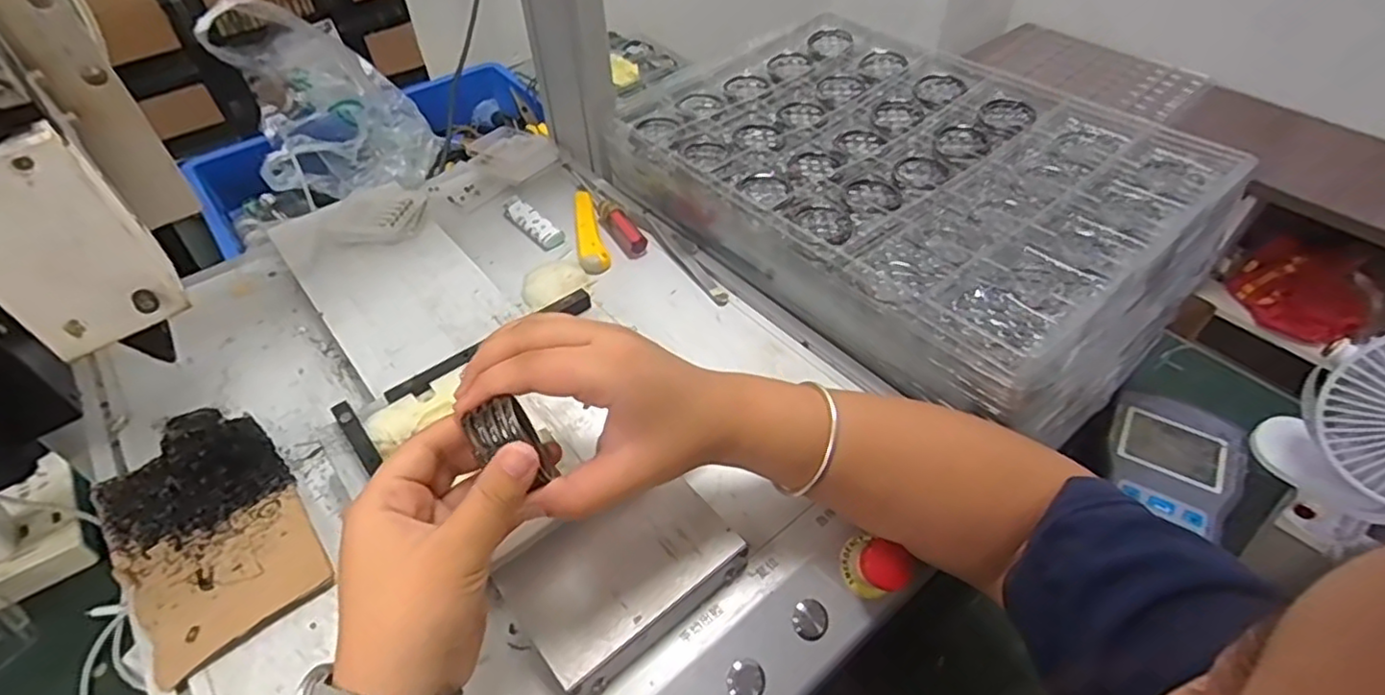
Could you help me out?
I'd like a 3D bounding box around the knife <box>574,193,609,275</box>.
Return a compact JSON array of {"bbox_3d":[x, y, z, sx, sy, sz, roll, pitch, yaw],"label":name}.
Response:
[{"bbox_3d":[-0.095,-0.110,0.603,0.023,0.008,0.119,-10,47,-9],"label":"knife"}]

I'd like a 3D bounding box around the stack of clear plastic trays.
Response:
[{"bbox_3d":[0.169,-0.148,0.579,0.297,0.089,0.428,-30,53,-25],"label":"stack of clear plastic trays"}]

